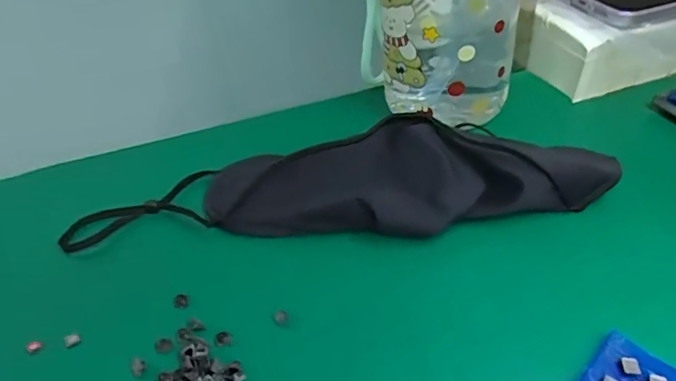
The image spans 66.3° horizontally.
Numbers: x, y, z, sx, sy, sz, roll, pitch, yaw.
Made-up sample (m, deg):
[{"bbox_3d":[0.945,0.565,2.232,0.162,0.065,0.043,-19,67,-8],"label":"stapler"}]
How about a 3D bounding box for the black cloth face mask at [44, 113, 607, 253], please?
[{"bbox_3d":[-0.002,-0.006,0.277,0.277,0.031,0.064,-3,40,3],"label":"black cloth face mask"}]

